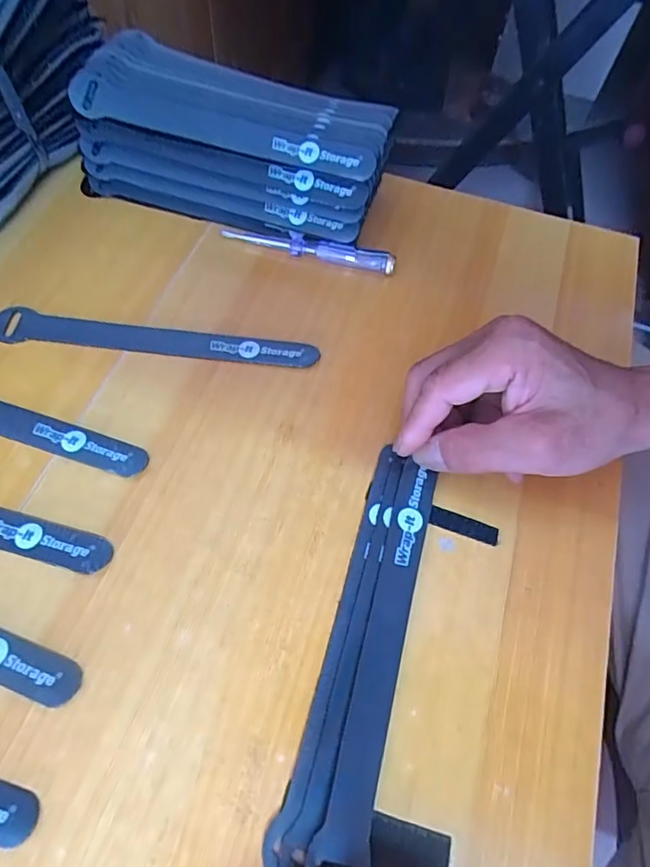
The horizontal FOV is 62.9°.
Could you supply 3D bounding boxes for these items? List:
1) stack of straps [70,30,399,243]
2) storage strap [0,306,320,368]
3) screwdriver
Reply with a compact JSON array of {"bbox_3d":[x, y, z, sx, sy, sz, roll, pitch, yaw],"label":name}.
[{"bbox_3d":[-0.057,-0.197,0.363,0.203,0.069,0.082,16,62,5],"label":"stack of straps"},{"bbox_3d":[-0.103,-0.059,0.327,0.195,0.004,0.024,5,62,0],"label":"storage strap"},{"bbox_3d":[-0.011,-0.128,0.362,0.118,0.014,0.010,15,62,5],"label":"screwdriver"}]

